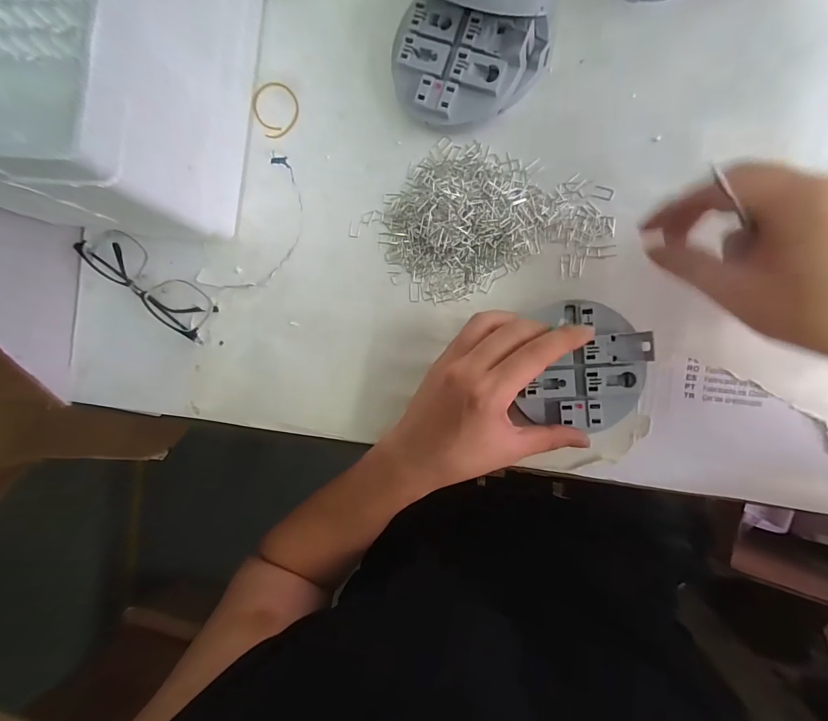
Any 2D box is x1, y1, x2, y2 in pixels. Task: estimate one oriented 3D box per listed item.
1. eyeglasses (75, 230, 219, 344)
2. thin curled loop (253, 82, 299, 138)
[{"bbox_3d":[-0.242,-0.068,0.350,0.144,0.028,0.047,36,96,7],"label":"eyeglasses"},{"bbox_3d":[-0.125,-0.229,0.349,0.040,0.007,0.052,-26,87,7],"label":"thin curled loop"}]

